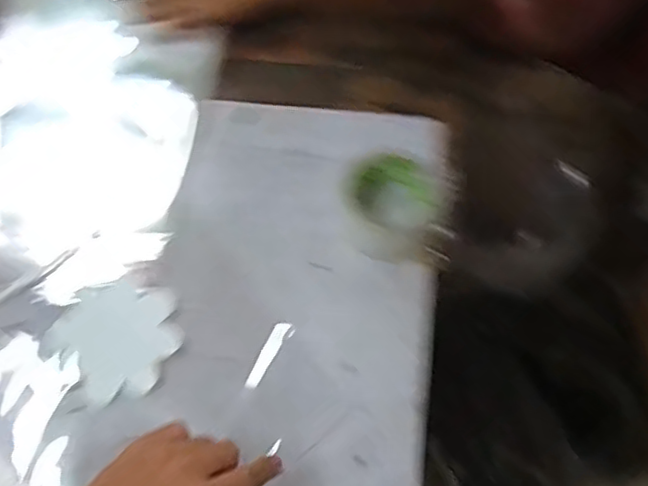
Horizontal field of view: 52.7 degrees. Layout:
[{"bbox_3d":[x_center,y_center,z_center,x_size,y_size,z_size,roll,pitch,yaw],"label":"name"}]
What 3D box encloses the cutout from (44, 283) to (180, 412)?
[{"bbox_3d":[-0.182,0.082,0.581,0.104,0.004,0.108,40,75,16],"label":"cutout"}]

